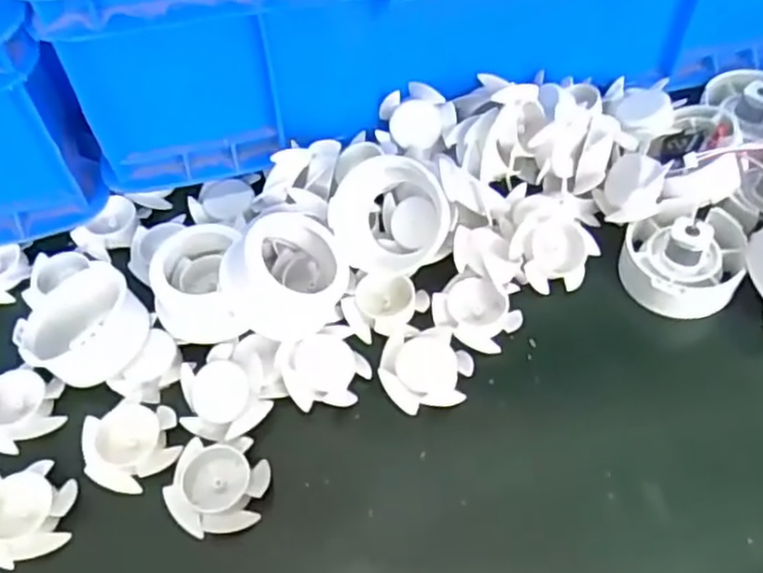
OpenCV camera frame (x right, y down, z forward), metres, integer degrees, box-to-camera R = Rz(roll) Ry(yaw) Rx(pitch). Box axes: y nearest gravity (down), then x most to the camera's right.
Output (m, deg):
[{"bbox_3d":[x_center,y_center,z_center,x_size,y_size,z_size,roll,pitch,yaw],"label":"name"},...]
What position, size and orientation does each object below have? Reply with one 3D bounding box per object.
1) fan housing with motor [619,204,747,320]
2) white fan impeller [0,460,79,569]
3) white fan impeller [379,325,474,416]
[{"bbox_3d":[0.143,-0.016,0.332,0.052,0.029,0.058,28,62,21],"label":"fan housing with motor"},{"bbox_3d":[-0.147,0.093,0.290,0.037,0.014,0.037,-2,55,3],"label":"white fan impeller"},{"bbox_3d":[0.019,0.035,0.320,0.040,0.010,0.041,-8,55,-1],"label":"white fan impeller"}]

